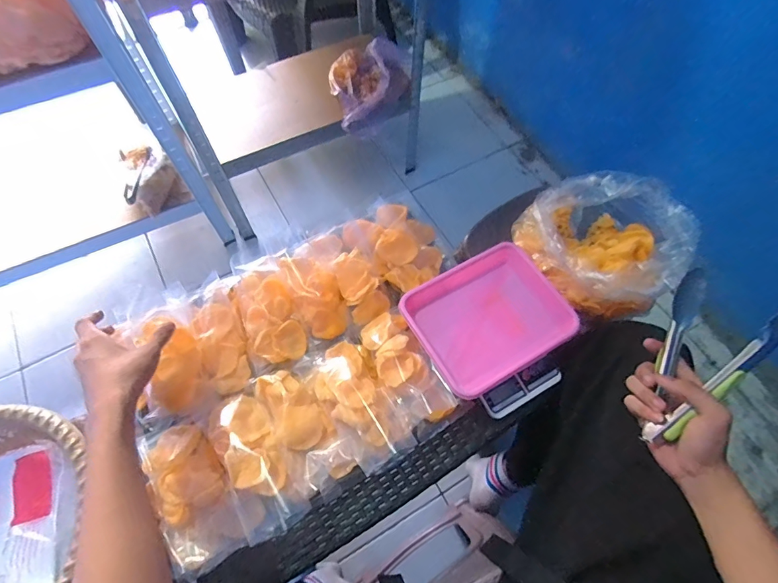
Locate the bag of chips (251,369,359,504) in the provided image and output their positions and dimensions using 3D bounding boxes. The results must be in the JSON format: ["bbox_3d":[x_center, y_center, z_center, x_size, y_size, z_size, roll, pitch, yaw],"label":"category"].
[{"bbox_3d":[-0.114,0.187,0.568,0.081,0.051,0.183,-30,68,-14],"label":"bag of chips"}]

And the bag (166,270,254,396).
[{"bbox_3d":[-0.254,0.056,0.619,0.086,0.050,0.183,-32,68,-15],"label":"bag"}]

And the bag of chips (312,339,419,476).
[{"bbox_3d":[-0.043,0.149,0.576,0.090,0.059,0.185,-30,68,-14],"label":"bag of chips"}]

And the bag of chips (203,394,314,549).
[{"bbox_3d":[-0.176,0.223,0.553,0.087,0.049,0.188,-29,67,-14],"label":"bag of chips"}]

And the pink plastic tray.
[{"bbox_3d":[0.153,0.050,0.628,0.222,0.052,0.209,-28,67,-13],"label":"pink plastic tray"}]

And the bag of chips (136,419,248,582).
[{"bbox_3d":[-0.255,0.258,0.536,0.103,0.034,0.180,-30,68,-14],"label":"bag of chips"}]

